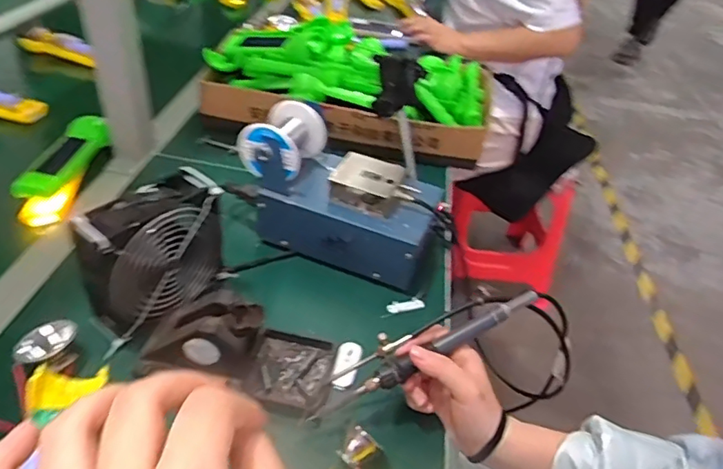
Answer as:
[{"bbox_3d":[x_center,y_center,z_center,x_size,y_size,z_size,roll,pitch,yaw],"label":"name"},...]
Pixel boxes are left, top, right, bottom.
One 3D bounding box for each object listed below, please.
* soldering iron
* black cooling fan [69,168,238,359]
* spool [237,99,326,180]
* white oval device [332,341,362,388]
[{"bbox_3d":[0.050,0.091,0.439,0.207,0.024,0.034,-25,45,-7],"label":"soldering iron"},{"bbox_3d":[-0.183,0.018,0.480,0.051,0.118,0.123,31,44,27],"label":"black cooling fan"},{"bbox_3d":[-0.084,-0.096,0.569,0.069,0.071,0.069,15,39,10],"label":"spool"},{"bbox_3d":[-0.013,0.118,0.490,0.021,0.007,0.045,12,51,6],"label":"white oval device"}]

